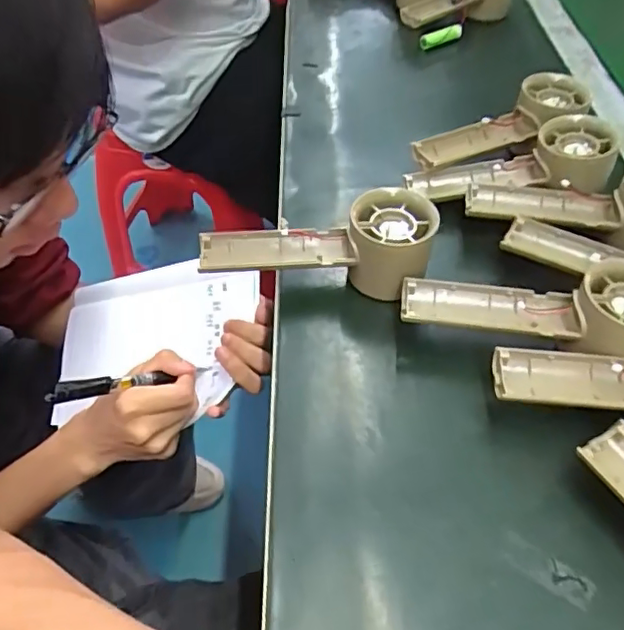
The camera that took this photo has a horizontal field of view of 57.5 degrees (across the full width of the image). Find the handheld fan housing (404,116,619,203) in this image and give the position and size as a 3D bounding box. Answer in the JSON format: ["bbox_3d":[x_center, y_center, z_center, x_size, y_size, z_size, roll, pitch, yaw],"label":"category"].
[{"bbox_3d":[0.153,-0.110,0.441,0.154,0.038,0.061,-9,49,10],"label":"handheld fan housing"}]

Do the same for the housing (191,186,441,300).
[{"bbox_3d":[0.003,-0.048,0.392,0.151,0.061,0.062,8,51,7],"label":"housing"}]

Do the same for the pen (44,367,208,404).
[{"bbox_3d":[-0.146,0.054,0.470,0.145,0.014,0.014,-7,41,-49],"label":"pen"}]

